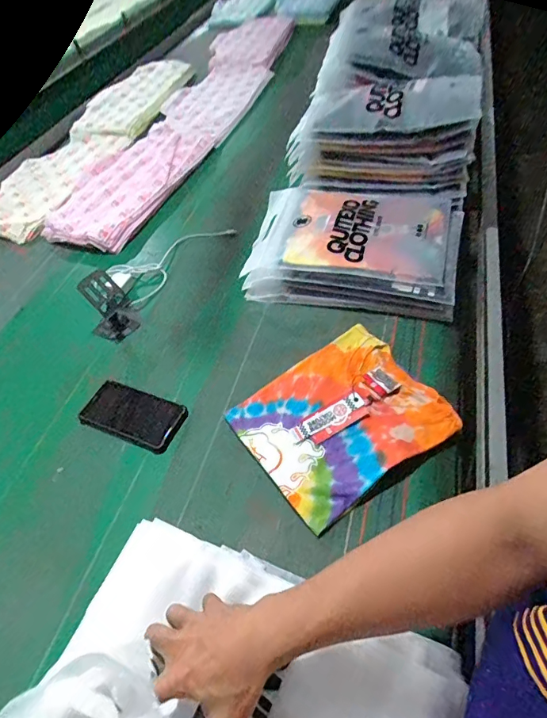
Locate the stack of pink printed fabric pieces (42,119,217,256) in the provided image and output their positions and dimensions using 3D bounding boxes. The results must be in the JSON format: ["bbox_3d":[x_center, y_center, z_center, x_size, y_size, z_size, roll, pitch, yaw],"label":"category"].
[{"bbox_3d":[-0.345,-0.461,1.105,0.245,0.029,0.512,15,54,15],"label":"stack of pink printed fabric pieces"}]

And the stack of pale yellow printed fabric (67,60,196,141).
[{"bbox_3d":[-0.459,-0.879,1.466,0.261,0.026,0.574,3,52,11],"label":"stack of pale yellow printed fabric"}]

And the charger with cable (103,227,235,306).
[{"bbox_3d":[-0.194,-0.213,0.899,0.272,0.025,0.130,-29,55,-18],"label":"charger with cable"}]

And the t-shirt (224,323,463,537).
[{"bbox_3d":[0.093,0.080,0.627,0.254,0.034,0.217,-29,55,-19],"label":"t-shirt"}]

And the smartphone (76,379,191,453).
[{"bbox_3d":[-0.217,0.085,0.681,0.163,0.011,0.081,18,54,17],"label":"smartphone"}]

